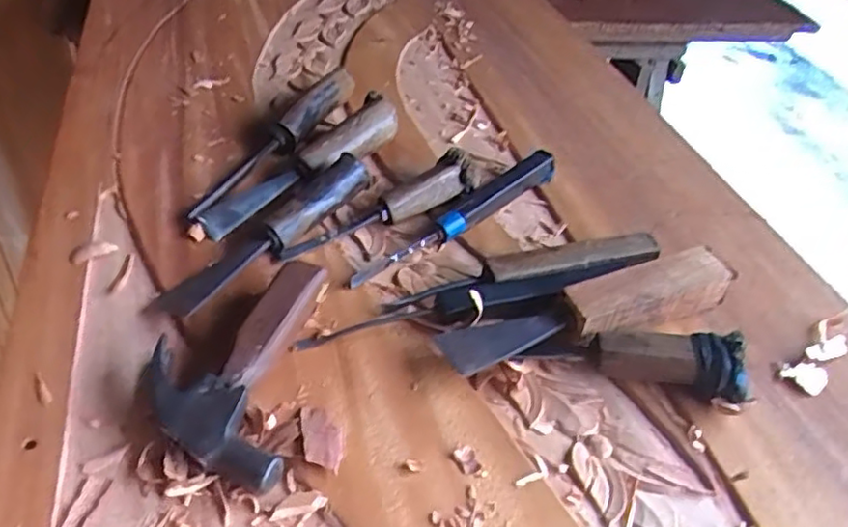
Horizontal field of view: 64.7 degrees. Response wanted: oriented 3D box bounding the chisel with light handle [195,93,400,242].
[{"bbox_3d":[-0.100,-0.083,0.557,0.038,0.046,0.198,32,47,26],"label":"chisel with light handle"}]

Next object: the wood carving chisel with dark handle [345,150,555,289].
[{"bbox_3d":[0.028,-0.040,0.537,0.227,0.031,0.024,-29,52,-33],"label":"wood carving chisel with dark handle"}]

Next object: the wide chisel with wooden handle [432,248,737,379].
[{"bbox_3d":[0.114,0.033,0.458,0.212,0.044,0.035,-12,44,-20],"label":"wide chisel with wooden handle"}]

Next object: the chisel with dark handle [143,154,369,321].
[{"bbox_3d":[-0.113,-0.023,0.492,0.032,0.041,0.185,31,47,25],"label":"chisel with dark handle"}]

